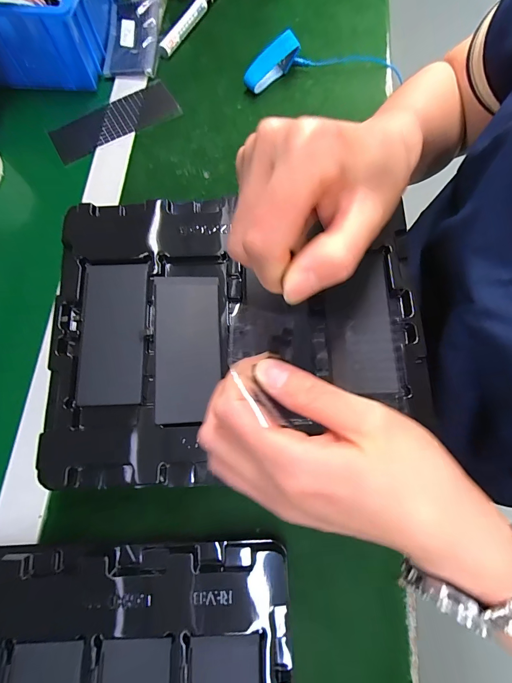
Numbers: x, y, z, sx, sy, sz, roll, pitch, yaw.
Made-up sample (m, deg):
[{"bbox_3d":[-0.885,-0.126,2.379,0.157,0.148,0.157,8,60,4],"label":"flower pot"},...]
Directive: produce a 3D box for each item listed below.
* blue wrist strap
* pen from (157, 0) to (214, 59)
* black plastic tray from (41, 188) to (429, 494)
[{"bbox_3d":[0.023,-0.324,0.387,0.075,0.043,0.016,-36,77,-11],"label":"blue wrist strap"},{"bbox_3d":[-0.084,-0.420,0.427,0.018,0.017,0.145,26,74,6],"label":"pen"},{"bbox_3d":[-0.014,-0.015,0.251,0.274,0.019,0.210,-5,73,-3],"label":"black plastic tray"}]

